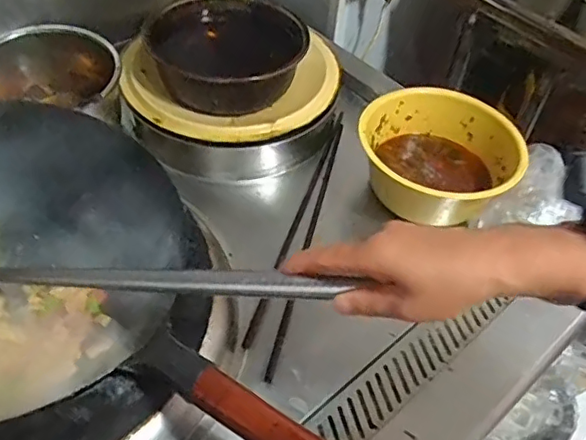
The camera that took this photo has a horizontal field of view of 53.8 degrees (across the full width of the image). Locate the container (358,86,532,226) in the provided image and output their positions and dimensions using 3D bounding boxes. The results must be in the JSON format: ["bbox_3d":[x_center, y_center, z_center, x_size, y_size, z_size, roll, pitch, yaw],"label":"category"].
[{"bbox_3d":[0.191,-0.074,0.761,0.207,0.088,0.200,10,49,3],"label":"container"}]

